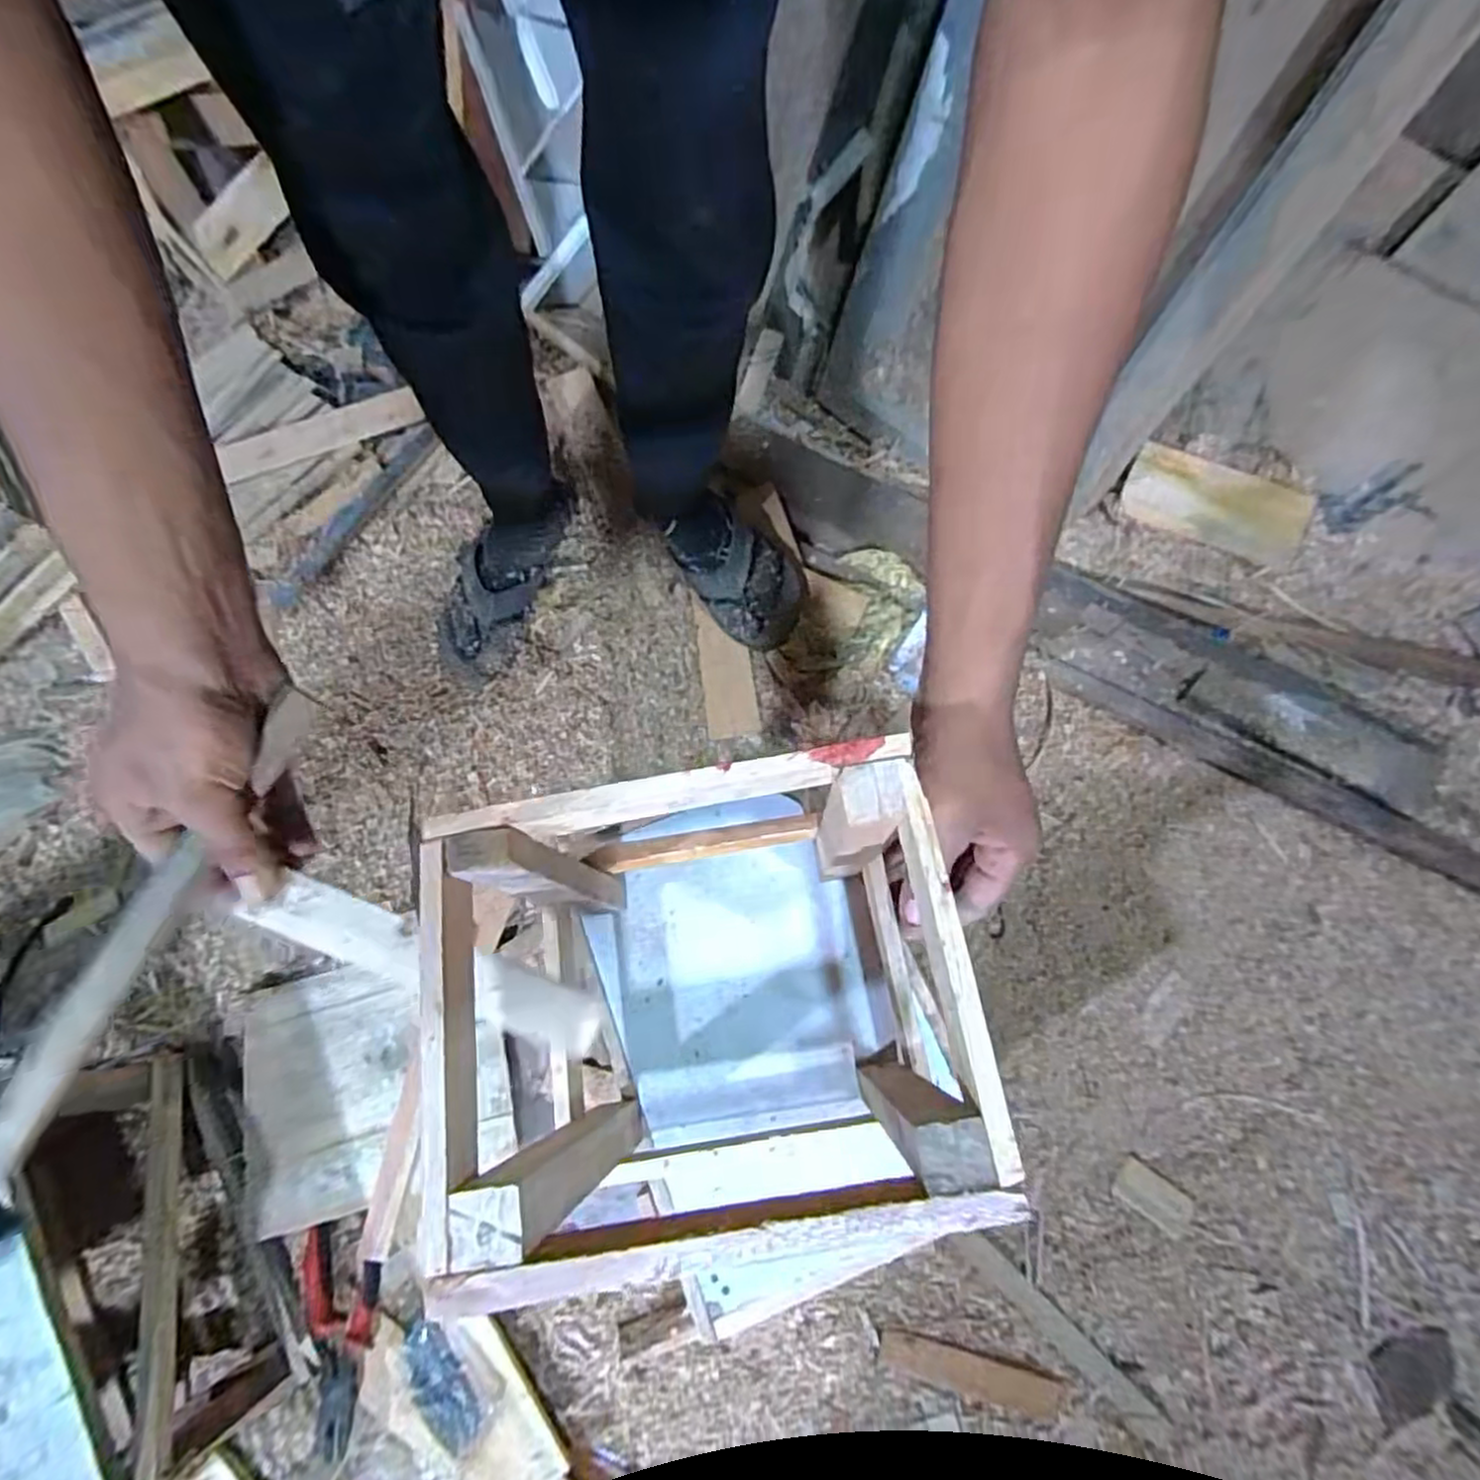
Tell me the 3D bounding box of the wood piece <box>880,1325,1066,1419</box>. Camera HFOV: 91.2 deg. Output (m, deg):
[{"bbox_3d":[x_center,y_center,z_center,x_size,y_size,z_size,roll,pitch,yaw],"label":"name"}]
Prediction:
[{"bbox_3d":[0.198,0.545,0.626,0.157,0.014,0.031,17,73,7],"label":"wood piece"}]

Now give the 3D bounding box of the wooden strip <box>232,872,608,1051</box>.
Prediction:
[{"bbox_3d":[-0.147,0.105,0.343,0.168,0.008,0.029,20,74,2],"label":"wooden strip"}]

